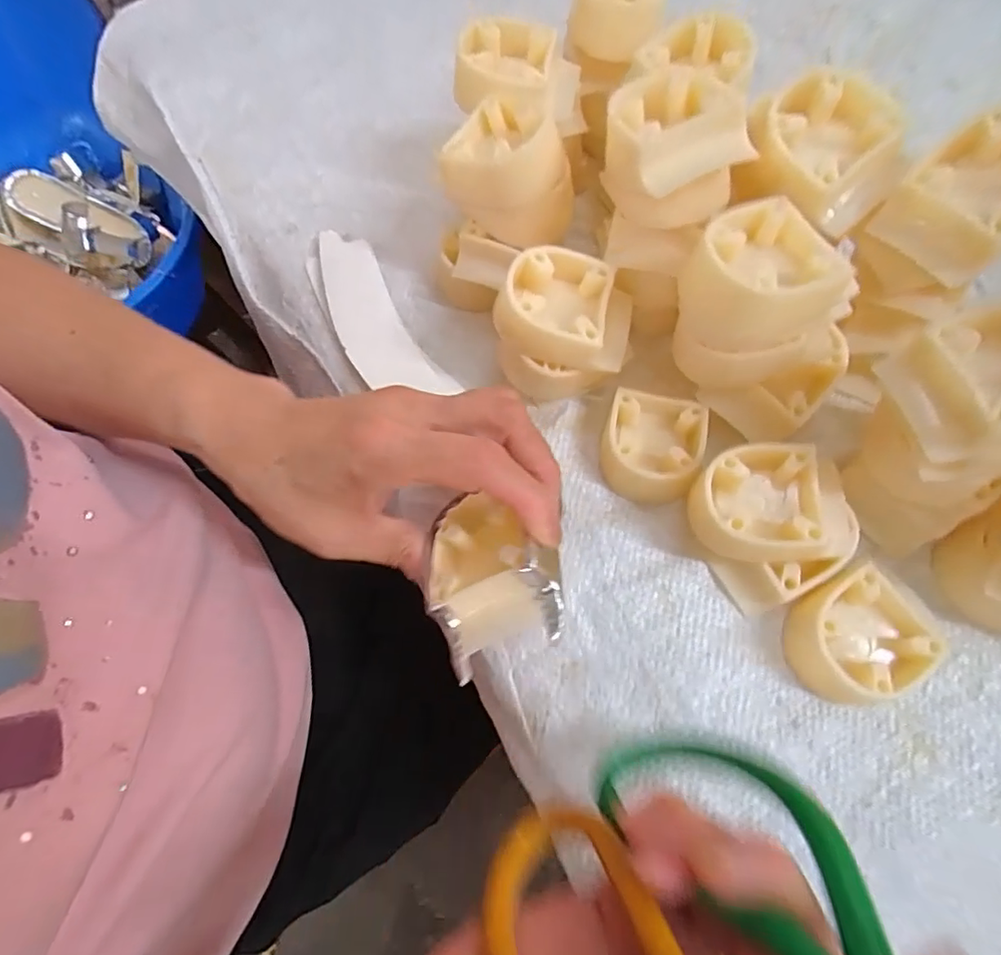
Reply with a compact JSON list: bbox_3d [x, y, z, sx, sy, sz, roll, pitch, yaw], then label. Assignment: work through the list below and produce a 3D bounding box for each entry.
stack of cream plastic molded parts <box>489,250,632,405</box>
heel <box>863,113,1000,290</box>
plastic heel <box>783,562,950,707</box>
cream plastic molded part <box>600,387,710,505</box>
[{"bbox_3d":[0.029,-0.069,0.265,0.063,0.062,0.053,9,69,5],"label":"stack of cream plastic molded parts"},{"bbox_3d":[0.186,-0.112,0.214,0.048,0.039,0.048,-34,72,-9],"label":"heel"},{"bbox_3d":[0.148,0.068,0.230,0.053,0.022,0.047,-27,71,-9],"label":"plastic heel"},{"bbox_3d":[0.073,-0.016,0.264,0.047,0.022,0.049,-1,69,1],"label":"cream plastic molded part"}]

